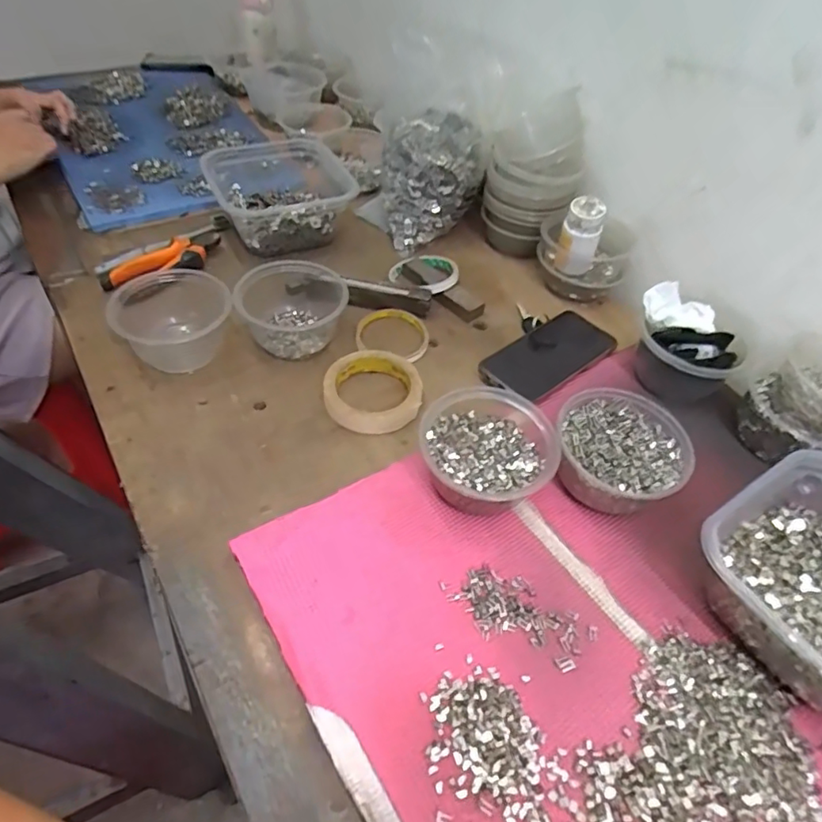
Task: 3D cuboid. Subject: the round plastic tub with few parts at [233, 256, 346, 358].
[{"bbox_3d":[-0.128,-0.118,0.614,0.113,0.057,0.115,-3,50,-7],"label":"round plastic tub with few parts"}]

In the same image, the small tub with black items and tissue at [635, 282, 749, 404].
[{"bbox_3d":[0.281,-0.065,0.578,0.106,0.078,0.083,30,54,20],"label":"small tub with black items and tissue"}]

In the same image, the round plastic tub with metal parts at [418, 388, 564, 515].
[{"bbox_3d":[0.066,0.038,0.491,0.118,0.057,0.115,2,50,-3],"label":"round plastic tub with metal parts"}]

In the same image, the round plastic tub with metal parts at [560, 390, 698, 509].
[{"bbox_3d":[0.184,0.039,0.503,0.109,0.057,0.114,2,50,-3],"label":"round plastic tub with metal parts"}]

